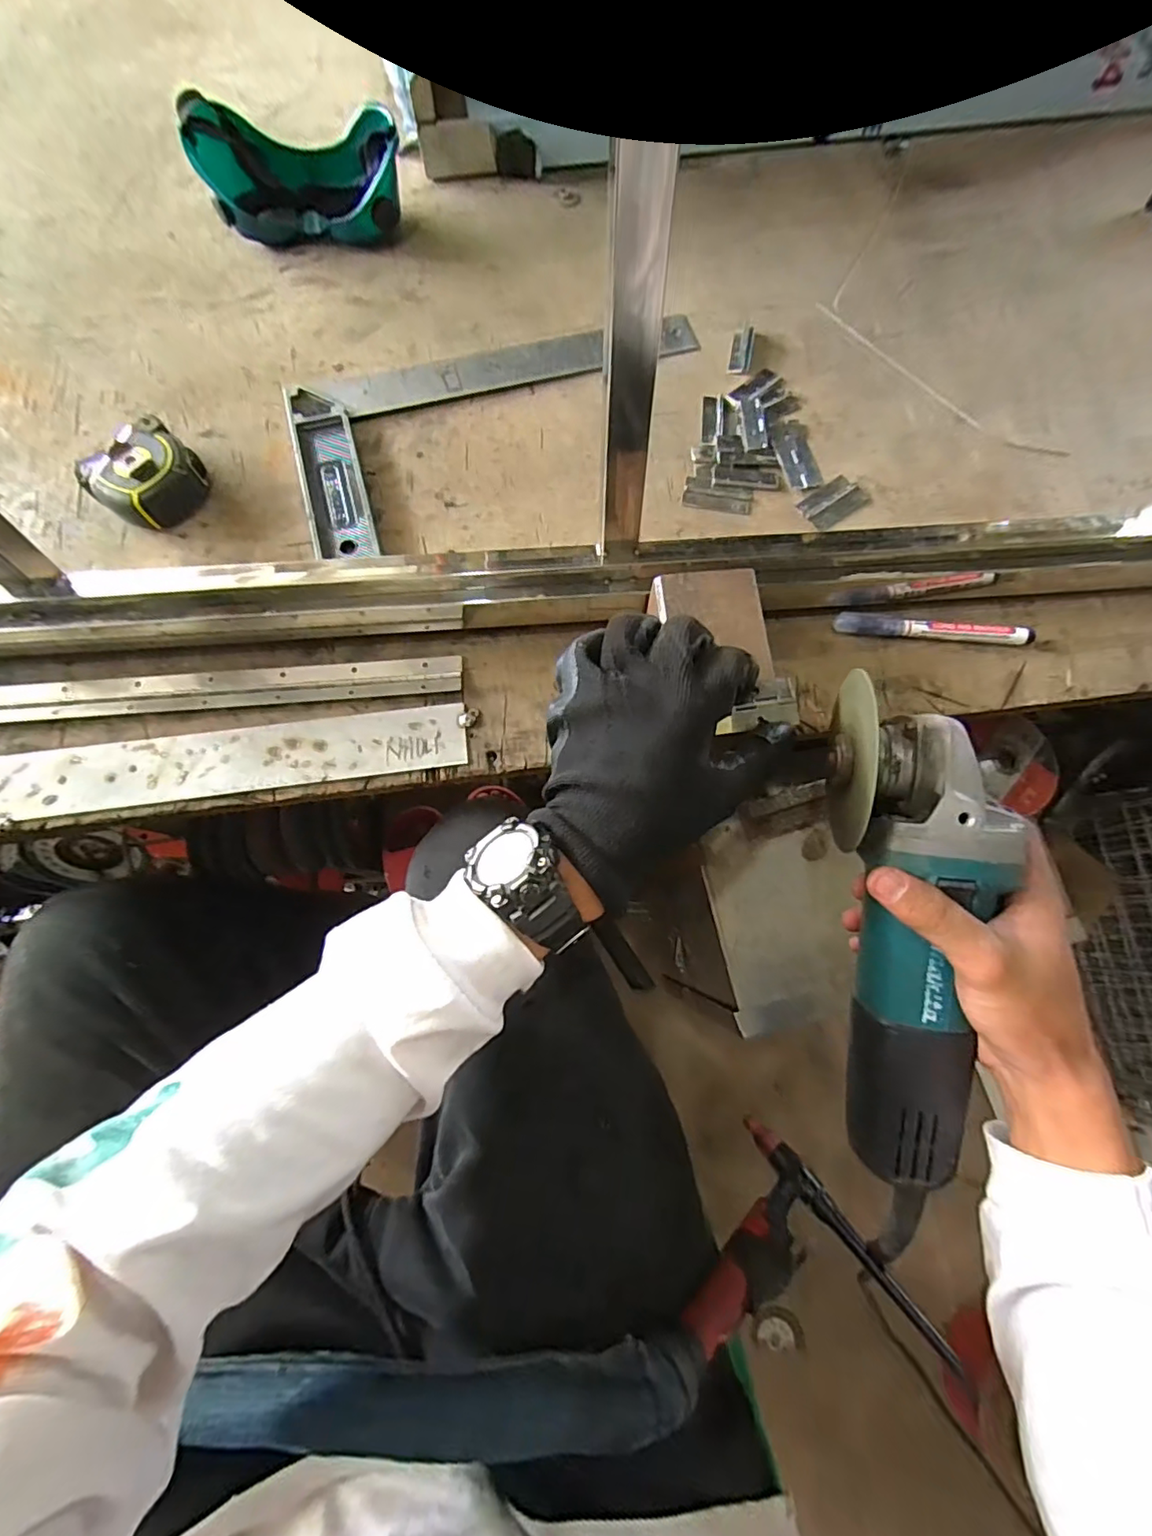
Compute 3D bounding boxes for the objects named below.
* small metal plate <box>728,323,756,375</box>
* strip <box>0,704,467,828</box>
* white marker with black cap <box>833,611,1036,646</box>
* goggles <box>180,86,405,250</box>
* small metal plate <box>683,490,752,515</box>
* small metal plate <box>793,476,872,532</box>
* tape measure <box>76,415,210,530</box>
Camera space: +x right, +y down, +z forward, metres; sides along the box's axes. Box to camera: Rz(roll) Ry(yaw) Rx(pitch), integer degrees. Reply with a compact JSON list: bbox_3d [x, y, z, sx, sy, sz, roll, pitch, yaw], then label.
[{"bbox_3d":[0.144,-0.363,0.488,0.018,0.006,0.055,11,73,4],"label":"small metal plate"},{"bbox_3d":[-0.411,0.016,0.366,0.643,0.013,0.057,-8,73,-2],"label":"strip"},{"bbox_3d":[0.254,-0.099,0.405,0.136,0.014,0.016,3,73,1],"label":"white marker with black cap"},{"bbox_3d":[-0.239,-0.523,0.499,0.172,0.070,0.099,-7,73,-2],"label":"goggles"},{"bbox_3d":[0.111,-0.209,0.445,0.053,0.004,0.016,10,73,3],"label":"small metal plate"},{"bbox_3d":[0.203,-0.209,0.443,0.054,0.004,0.031,-35,76,-10],"label":"small metal plate"},{"bbox_3d":[-0.320,-0.218,0.427,0.060,0.035,0.071,32,76,9],"label":"tape measure"}]

